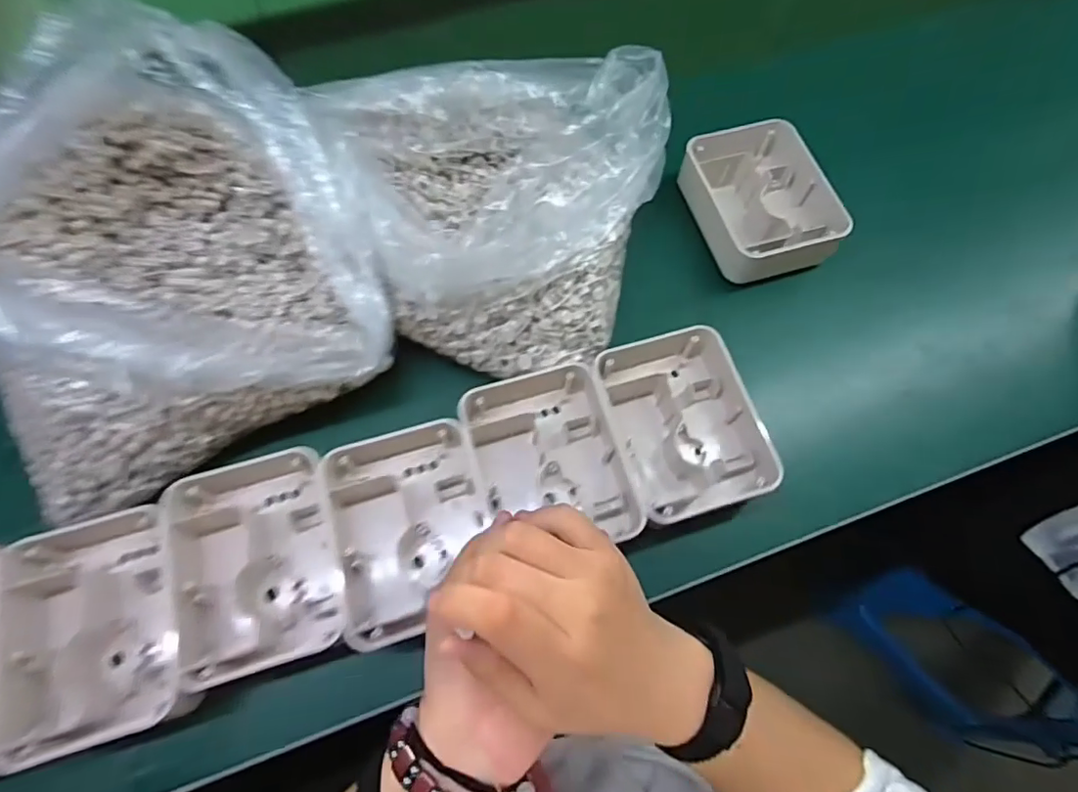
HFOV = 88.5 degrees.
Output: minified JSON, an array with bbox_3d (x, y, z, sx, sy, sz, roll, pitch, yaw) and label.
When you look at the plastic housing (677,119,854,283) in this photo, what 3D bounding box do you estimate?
[{"bbox_3d":[0.186,-0.164,0.470,0.105,0.041,0.134,-14,68,-3],"label":"plastic housing"}]

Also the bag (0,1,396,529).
[{"bbox_3d":[-0.247,-0.083,0.356,0.266,0.152,0.215,-25,69,-8],"label":"bag"}]

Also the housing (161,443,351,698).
[{"bbox_3d":[-0.180,0.106,0.363,0.103,0.046,0.137,-17,69,-5],"label":"housing"}]

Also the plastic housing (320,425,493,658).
[{"bbox_3d":[-0.084,0.084,0.369,0.102,0.044,0.138,-15,69,-4],"label":"plastic housing"}]

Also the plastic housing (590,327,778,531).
[{"bbox_3d":[0.102,0.017,0.407,0.102,0.047,0.136,-19,69,-6],"label":"plastic housing"}]

